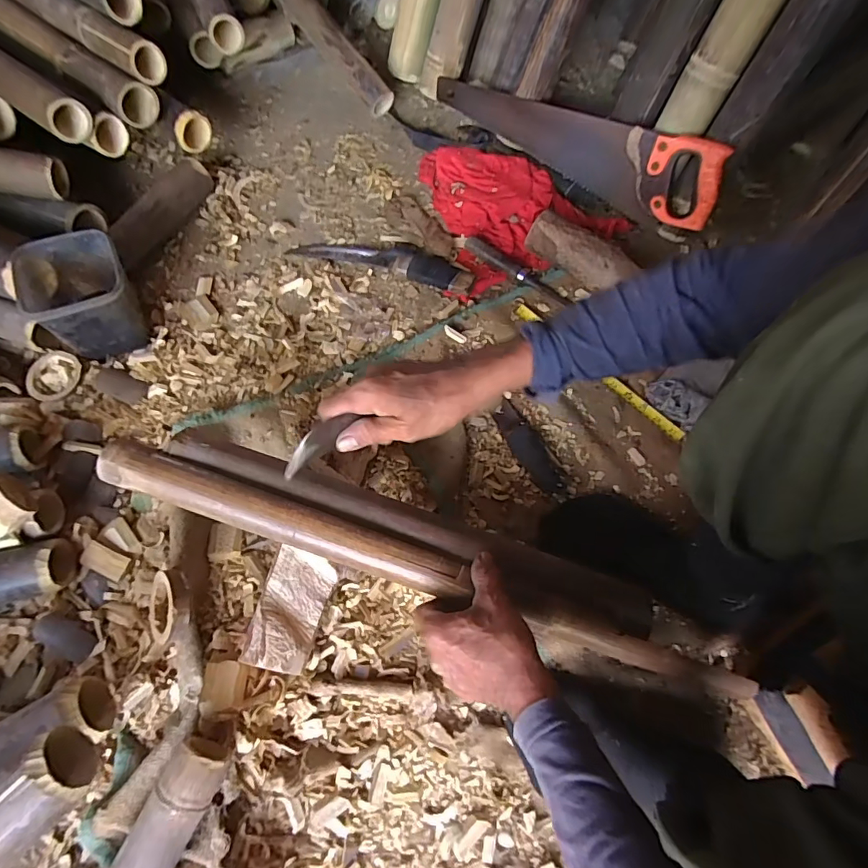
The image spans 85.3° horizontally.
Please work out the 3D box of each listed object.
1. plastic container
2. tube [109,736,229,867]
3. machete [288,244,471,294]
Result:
[{"bbox_3d":[-0.451,-0.181,0.619,0.108,0.124,0.129,-21,70,-11],"label":"plastic container"},{"bbox_3d":[-0.267,0.401,0.421,0.055,0.059,0.226,24,69,7],"label":"tube"},{"bbox_3d":[-0.079,-0.282,0.739,0.299,0.032,0.068,17,68,4],"label":"machete"}]

